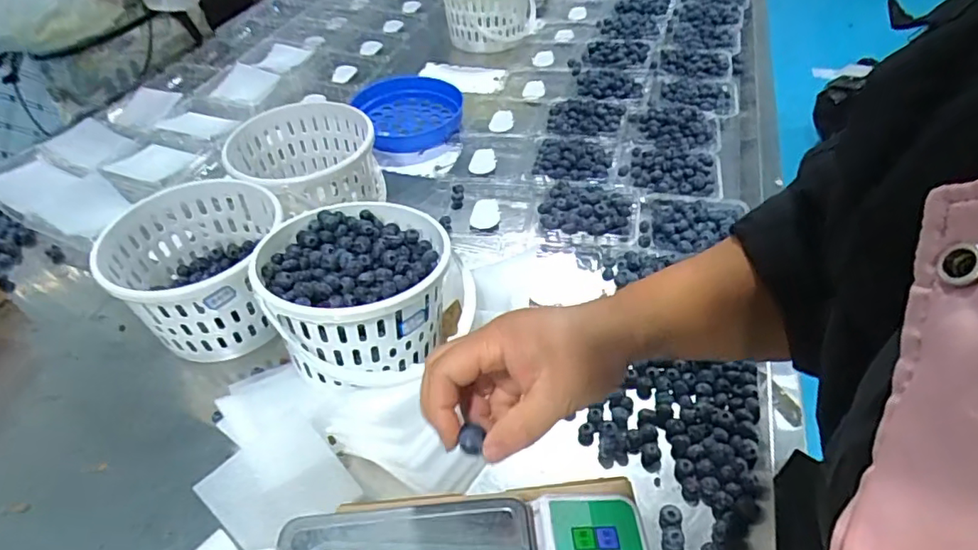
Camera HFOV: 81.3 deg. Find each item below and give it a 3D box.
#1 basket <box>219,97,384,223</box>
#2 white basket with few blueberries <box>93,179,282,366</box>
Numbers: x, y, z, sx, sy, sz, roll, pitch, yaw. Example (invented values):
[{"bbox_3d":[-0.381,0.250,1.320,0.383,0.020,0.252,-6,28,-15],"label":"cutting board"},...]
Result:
[{"bbox_3d":[-0.228,-0.137,0.731,0.171,0.105,0.186,-22,49,-15],"label":"basket"},{"bbox_3d":[-0.299,-0.010,0.607,0.176,0.102,0.172,-10,47,-5],"label":"white basket with few blueberries"}]

